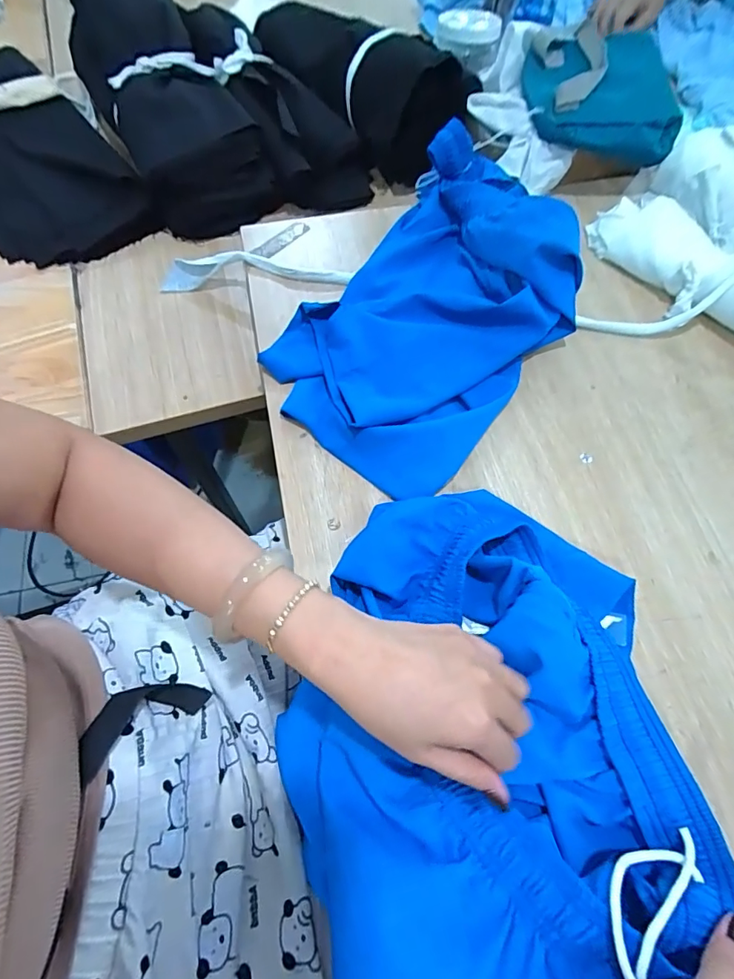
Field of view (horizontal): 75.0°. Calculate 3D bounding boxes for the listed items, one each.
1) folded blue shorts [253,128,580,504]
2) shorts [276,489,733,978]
[{"bbox_3d":[0.076,-0.204,0.509,0.247,0.094,0.396,34,68,15],"label":"folded blue shorts"},{"bbox_3d":[0.079,0.152,0.334,0.272,0.066,0.353,0,64,0],"label":"shorts"}]

